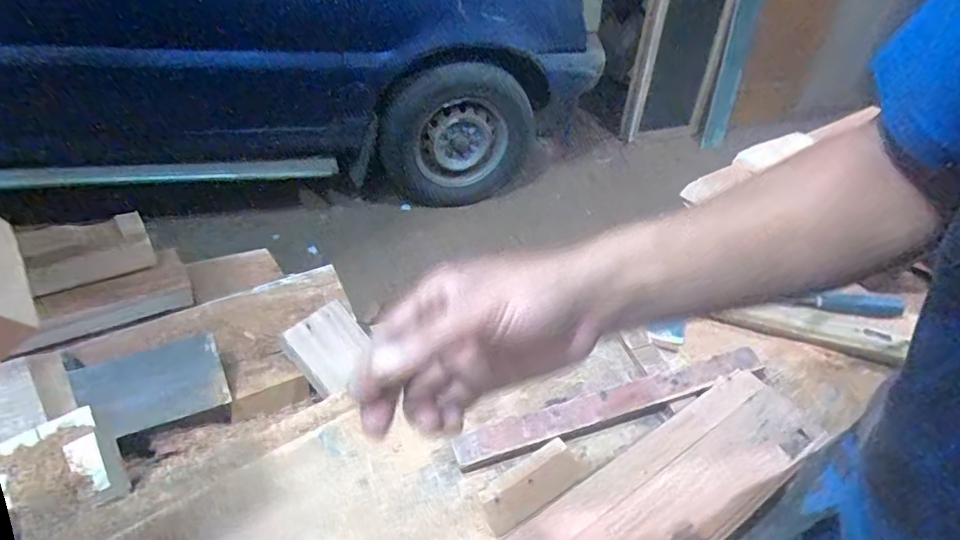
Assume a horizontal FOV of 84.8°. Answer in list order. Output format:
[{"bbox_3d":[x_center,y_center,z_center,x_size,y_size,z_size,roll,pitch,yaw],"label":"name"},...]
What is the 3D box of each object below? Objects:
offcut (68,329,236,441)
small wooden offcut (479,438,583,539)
[{"bbox_3d":[-0.421,0.149,0.681,0.160,0.012,0.099,-16,74,-27],"label":"offcut"},{"bbox_3d":[0.053,0.221,0.545,0.115,0.023,0.043,-21,49,-28],"label":"small wooden offcut"}]

